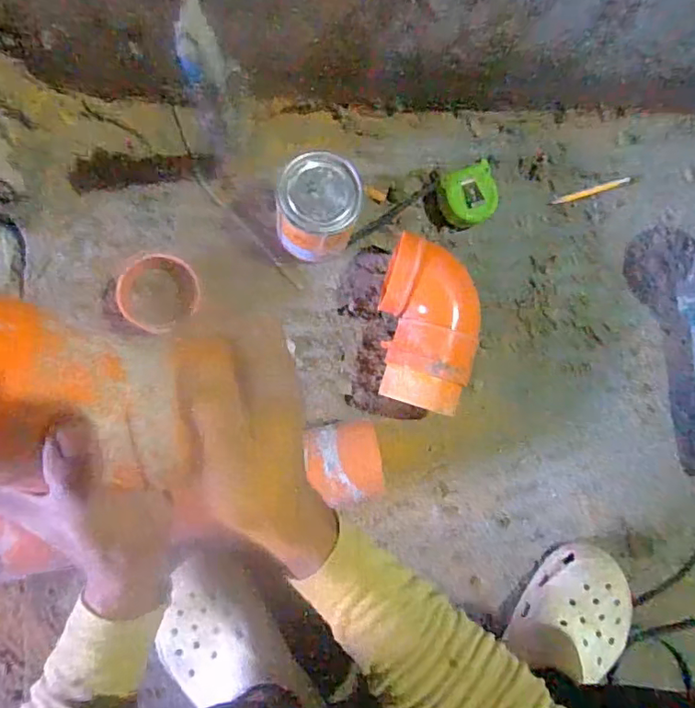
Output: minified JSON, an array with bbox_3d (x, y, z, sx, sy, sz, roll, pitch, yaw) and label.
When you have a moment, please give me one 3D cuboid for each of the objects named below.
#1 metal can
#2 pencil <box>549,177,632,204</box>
[{"bbox_3d":[-0.031,-0.146,0.574,0.079,0.098,0.085,0,89,-3],"label":"metal can"},{"bbox_3d":[0.280,-0.188,0.641,0.086,0.006,0.008,-14,90,18],"label":"pencil"}]

